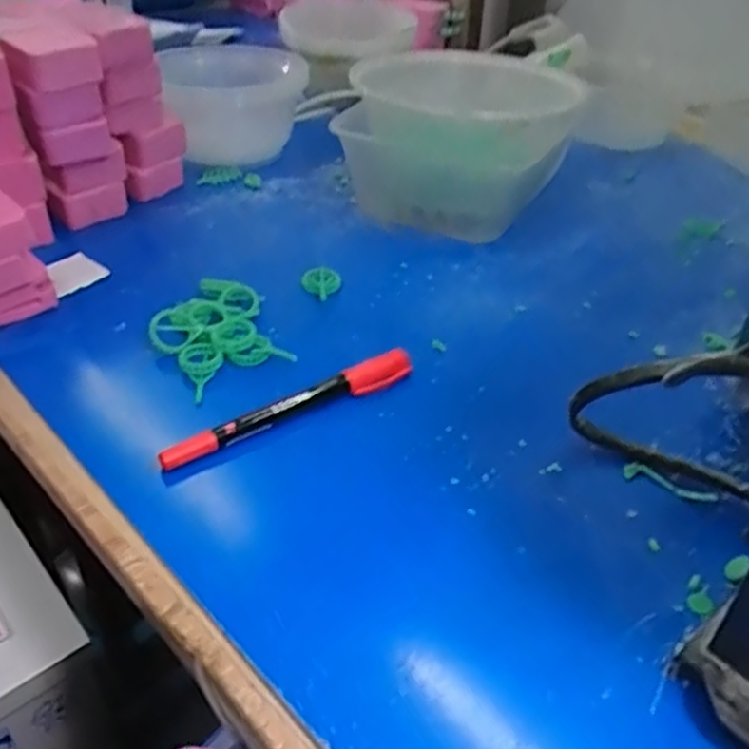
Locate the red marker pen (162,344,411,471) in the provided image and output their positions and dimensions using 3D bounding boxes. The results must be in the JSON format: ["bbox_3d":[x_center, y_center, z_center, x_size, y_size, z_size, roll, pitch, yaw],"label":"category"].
[{"bbox_3d":[-0.038,0.016,0.358,0.140,0.013,0.015,-23,44,-29],"label":"red marker pen"}]

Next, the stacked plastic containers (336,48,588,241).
[{"bbox_3d":[0.066,-0.176,0.547,0.159,0.102,0.136,15,40,17],"label":"stacked plastic containers"}]

